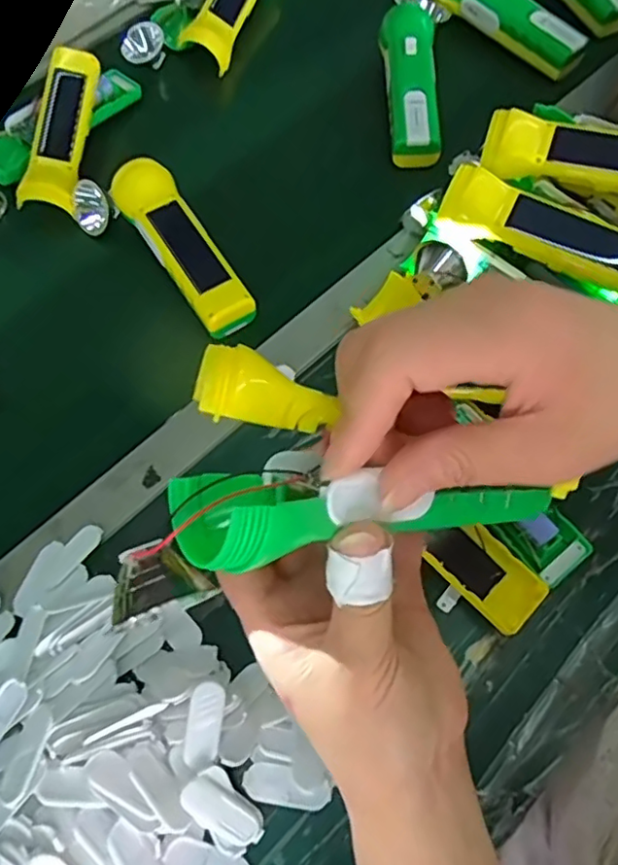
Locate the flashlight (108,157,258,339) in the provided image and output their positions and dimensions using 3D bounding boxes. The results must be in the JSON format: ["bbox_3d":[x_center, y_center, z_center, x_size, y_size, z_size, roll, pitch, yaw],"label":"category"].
[{"bbox_3d":[-0.102,-0.151,0.490,0.046,0.038,0.166,-33,69,-12],"label":"flashlight"}]

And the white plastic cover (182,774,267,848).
[{"bbox_3d":[-0.047,0.212,0.338,0.050,0.006,0.021,37,71,-3],"label":"white plastic cover"}]

